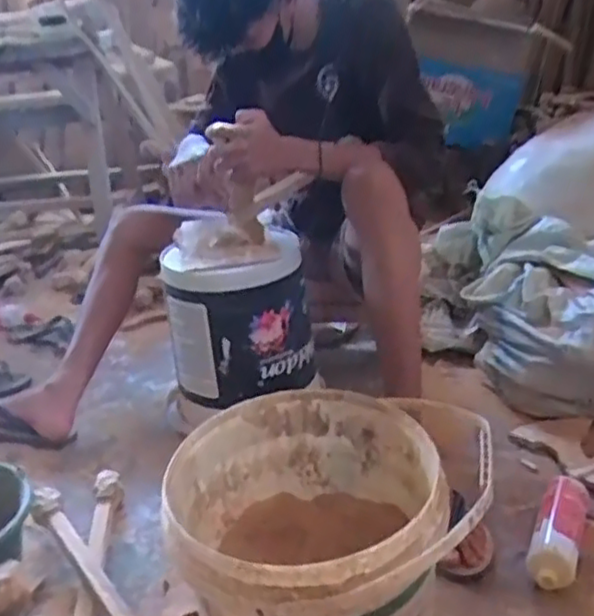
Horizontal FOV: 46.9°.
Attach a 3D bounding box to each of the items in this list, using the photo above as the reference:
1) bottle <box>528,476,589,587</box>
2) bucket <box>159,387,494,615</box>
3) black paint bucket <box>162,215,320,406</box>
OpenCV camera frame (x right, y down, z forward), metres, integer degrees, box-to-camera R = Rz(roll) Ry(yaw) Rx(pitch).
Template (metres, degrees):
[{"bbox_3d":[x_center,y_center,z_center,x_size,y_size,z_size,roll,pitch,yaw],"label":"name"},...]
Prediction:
[{"bbox_3d":[0.397,0.331,1.035,0.067,0.083,0.212,7,26,28],"label":"bottle"},{"bbox_3d":[0.022,0.307,0.804,0.294,0.341,0.314,-3,29,2],"label":"bucket"},{"bbox_3d":[-0.116,-0.005,1.394,0.268,0.287,0.312,-7,23,-1],"label":"black paint bucket"}]

